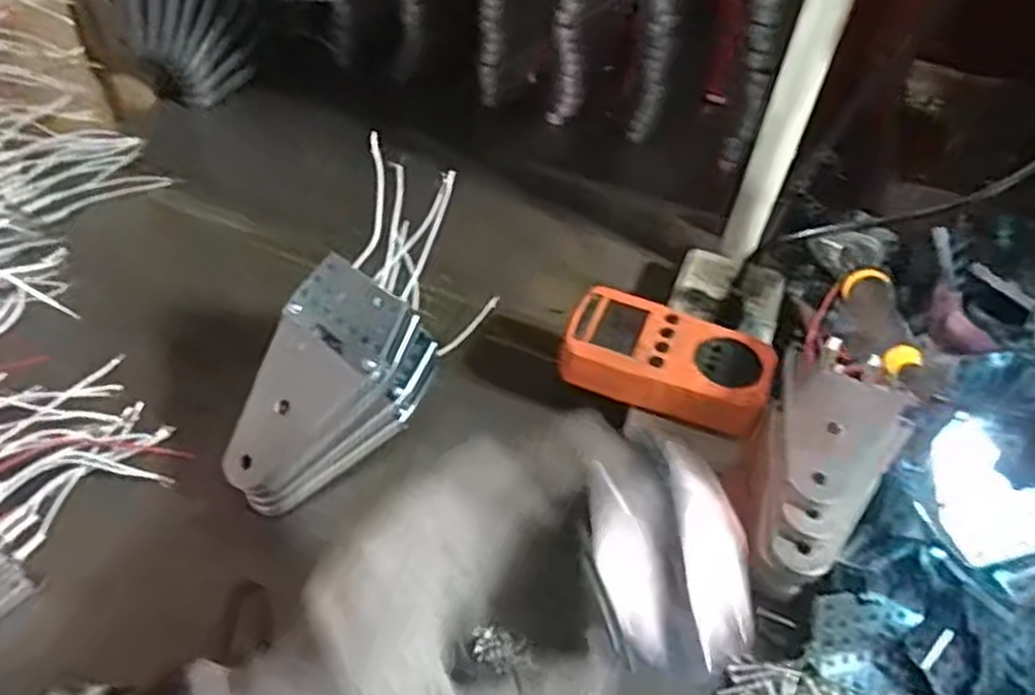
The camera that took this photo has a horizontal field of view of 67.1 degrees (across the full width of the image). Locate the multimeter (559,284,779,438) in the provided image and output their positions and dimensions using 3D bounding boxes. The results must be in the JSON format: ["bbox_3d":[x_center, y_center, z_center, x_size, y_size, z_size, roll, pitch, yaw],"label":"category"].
[{"bbox_3d":[0.095,0.008,0.492,0.124,0.033,0.077,20,50,13],"label":"multimeter"}]

